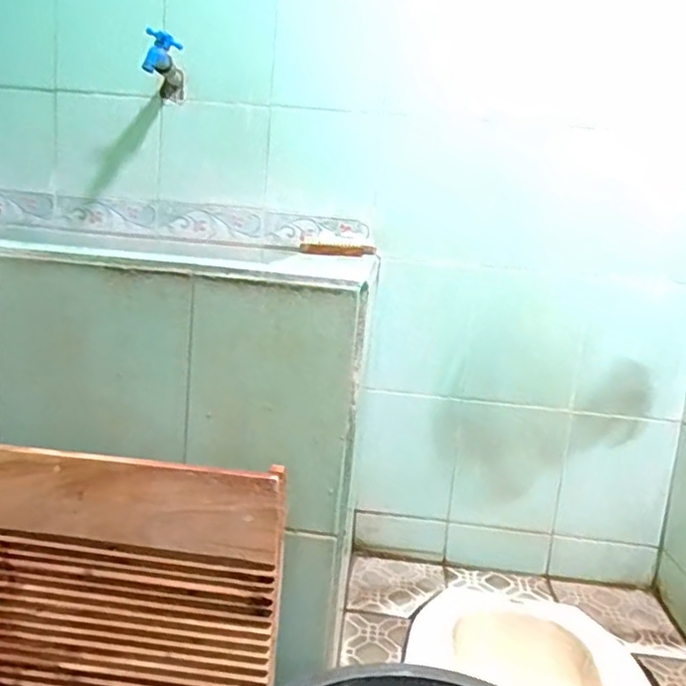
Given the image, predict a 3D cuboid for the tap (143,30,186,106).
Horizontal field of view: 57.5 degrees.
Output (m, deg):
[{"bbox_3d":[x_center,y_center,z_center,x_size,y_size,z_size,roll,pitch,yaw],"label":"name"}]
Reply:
[{"bbox_3d":[-0.288,-0.453,1.029,0.046,0.066,0.193,4,11,-10],"label":"tap"}]

